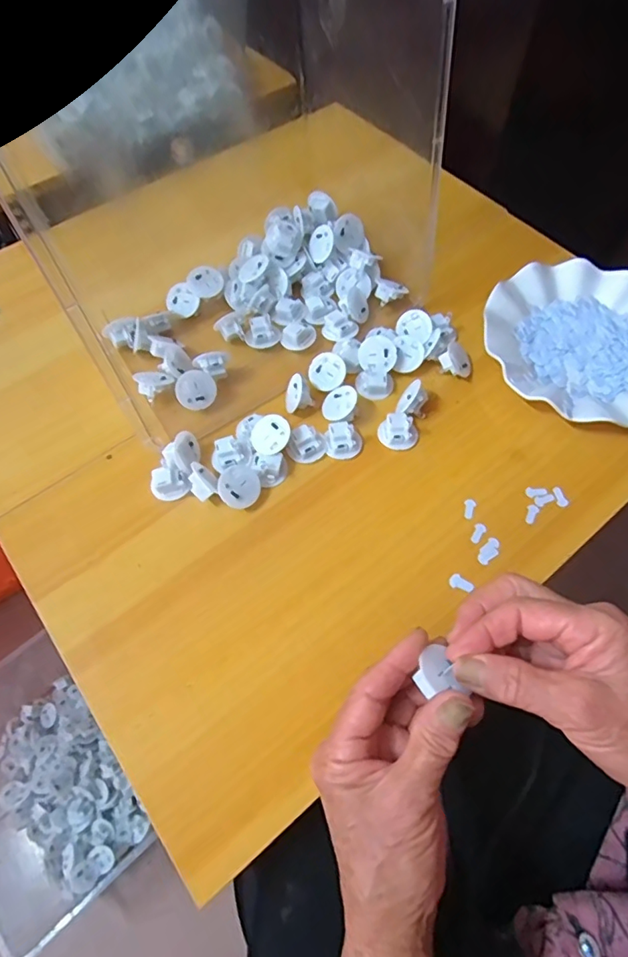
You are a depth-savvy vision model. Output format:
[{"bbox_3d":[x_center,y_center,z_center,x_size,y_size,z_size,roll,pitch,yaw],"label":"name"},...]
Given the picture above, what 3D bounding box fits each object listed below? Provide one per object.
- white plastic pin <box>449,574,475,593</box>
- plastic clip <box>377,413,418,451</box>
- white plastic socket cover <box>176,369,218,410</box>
[{"bbox_3d":[0.106,0.076,0.369,0.017,0.004,0.012,38,68,18],"label":"white plastic pin"},{"bbox_3d":[0.070,-0.039,0.421,0.031,0.014,0.029,0,62,0],"label":"plastic clip"},{"bbox_3d":[-0.101,-0.075,0.432,0.033,0.032,0.016,-14,20,-21],"label":"white plastic socket cover"}]

